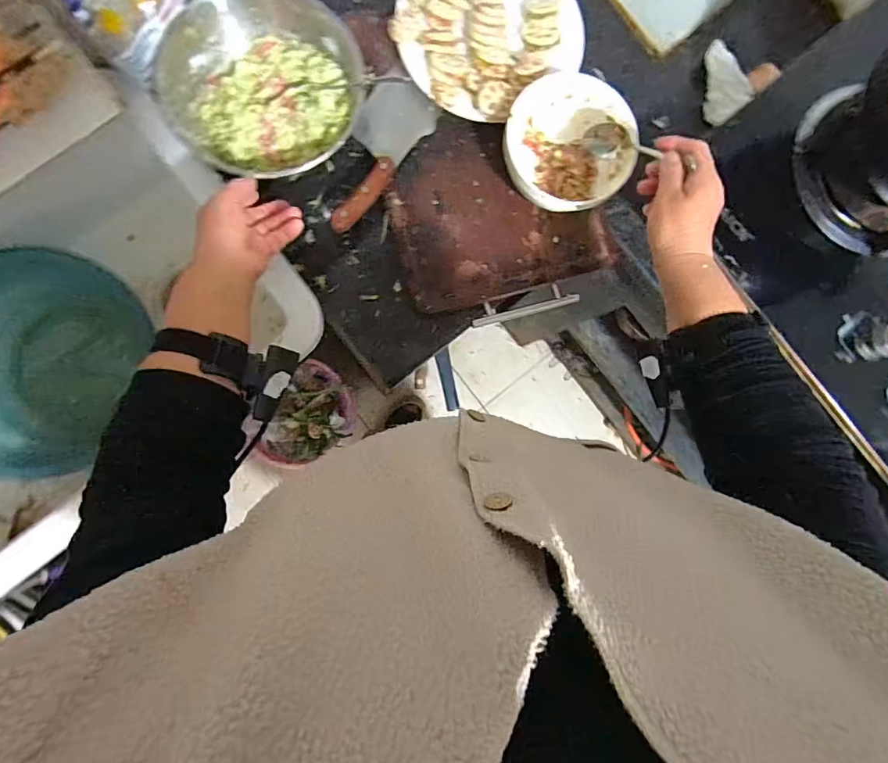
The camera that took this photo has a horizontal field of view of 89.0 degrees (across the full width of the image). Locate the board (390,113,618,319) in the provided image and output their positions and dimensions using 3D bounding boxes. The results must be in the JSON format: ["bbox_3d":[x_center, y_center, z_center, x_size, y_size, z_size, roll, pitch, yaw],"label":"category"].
[{"bbox_3d":[0.068,-0.228,0.590,0.272,0.027,0.225,-16,88,-7],"label":"board"}]

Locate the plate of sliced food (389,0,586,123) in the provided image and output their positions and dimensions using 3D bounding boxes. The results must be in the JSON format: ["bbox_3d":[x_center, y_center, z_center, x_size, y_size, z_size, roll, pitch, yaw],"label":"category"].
[{"bbox_3d":[0.050,-0.442,0.569,0.209,0.045,0.204,0,86,-6],"label":"plate of sliced food"}]

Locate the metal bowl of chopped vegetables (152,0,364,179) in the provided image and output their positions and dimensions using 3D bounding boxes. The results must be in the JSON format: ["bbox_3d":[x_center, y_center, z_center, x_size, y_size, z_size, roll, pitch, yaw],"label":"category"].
[{"bbox_3d":[-0.206,-0.340,0.512,0.215,0.099,0.202,0,86,-6],"label":"metal bowl of chopped vegetables"}]

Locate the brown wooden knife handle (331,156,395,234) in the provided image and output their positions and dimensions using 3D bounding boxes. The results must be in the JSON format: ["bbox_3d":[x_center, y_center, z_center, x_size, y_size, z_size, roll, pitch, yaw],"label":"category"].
[{"bbox_3d":[-0.096,-0.226,0.549,0.026,0.021,0.112,34,84,-3],"label":"brown wooden knife handle"}]

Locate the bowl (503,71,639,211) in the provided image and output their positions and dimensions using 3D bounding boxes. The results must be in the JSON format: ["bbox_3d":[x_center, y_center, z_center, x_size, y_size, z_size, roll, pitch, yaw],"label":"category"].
[{"bbox_3d":[0.142,-0.280,0.555,0.156,0.071,0.150,0,86,-6],"label":"bowl"}]

